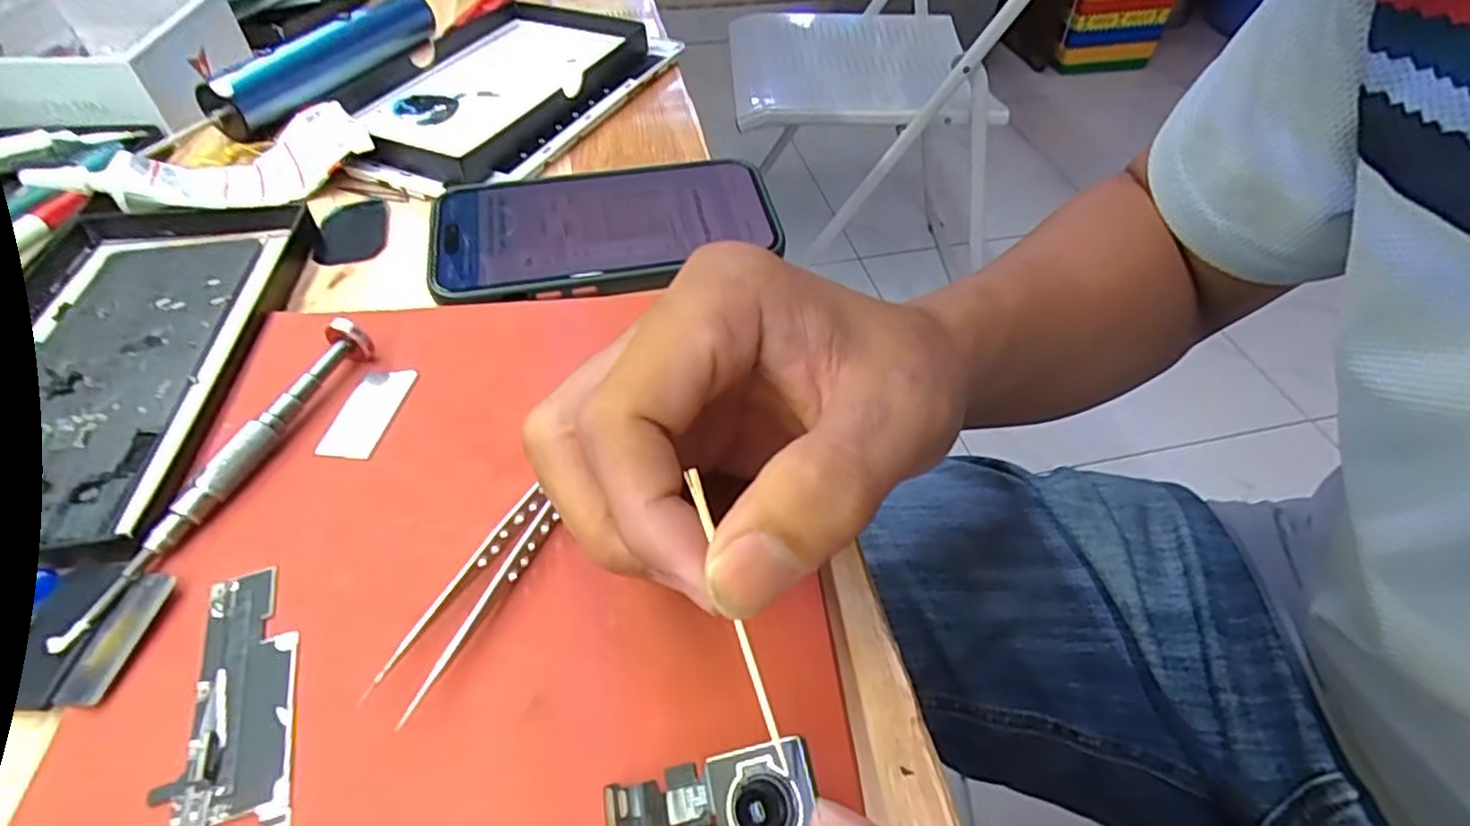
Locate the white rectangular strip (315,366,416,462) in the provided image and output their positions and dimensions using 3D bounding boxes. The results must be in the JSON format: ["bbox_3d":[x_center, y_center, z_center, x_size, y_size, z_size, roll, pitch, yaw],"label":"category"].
[{"bbox_3d":[-0.127,-0.001,0.244,0.017,0.004,0.039,8,49,7],"label":"white rectangular strip"}]

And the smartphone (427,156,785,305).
[{"bbox_3d":[-0.056,-0.083,0.308,0.145,0.010,0.073,-10,50,-6],"label":"smartphone"}]

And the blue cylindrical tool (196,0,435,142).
[{"bbox_3d":[-0.229,-0.204,0.402,0.024,0.033,0.150,26,55,22],"label":"blue cylindrical tool"}]

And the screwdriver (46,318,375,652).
[{"bbox_3d":[-0.158,0.016,0.219,0.012,0.016,0.118,17,50,14],"label":"screwdriver"}]

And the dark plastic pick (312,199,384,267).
[{"bbox_3d":[-0.177,-0.083,0.324,0.031,0.007,0.046,-9,49,-9],"label":"dark plastic pick"}]

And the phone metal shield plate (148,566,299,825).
[{"bbox_3d":[-0.126,0.070,0.177,0.027,0.004,0.071,-13,50,-12],"label":"phone metal shield plate"}]

